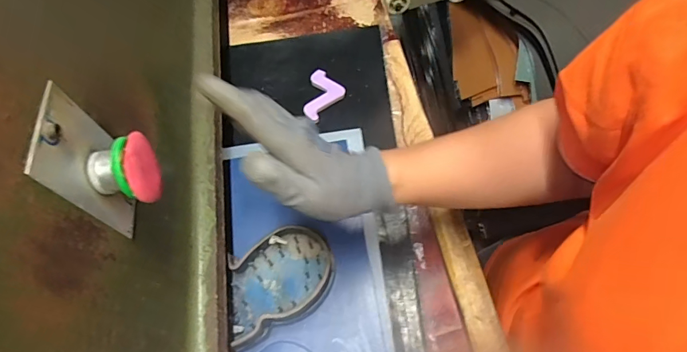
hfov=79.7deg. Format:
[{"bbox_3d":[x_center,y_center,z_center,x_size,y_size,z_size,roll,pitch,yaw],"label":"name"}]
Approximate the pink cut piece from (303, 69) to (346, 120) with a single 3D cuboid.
[{"bbox_3d":[-0.037,-0.112,0.571,0.059,0.010,0.069,38,70,16],"label":"pink cut piece"}]

